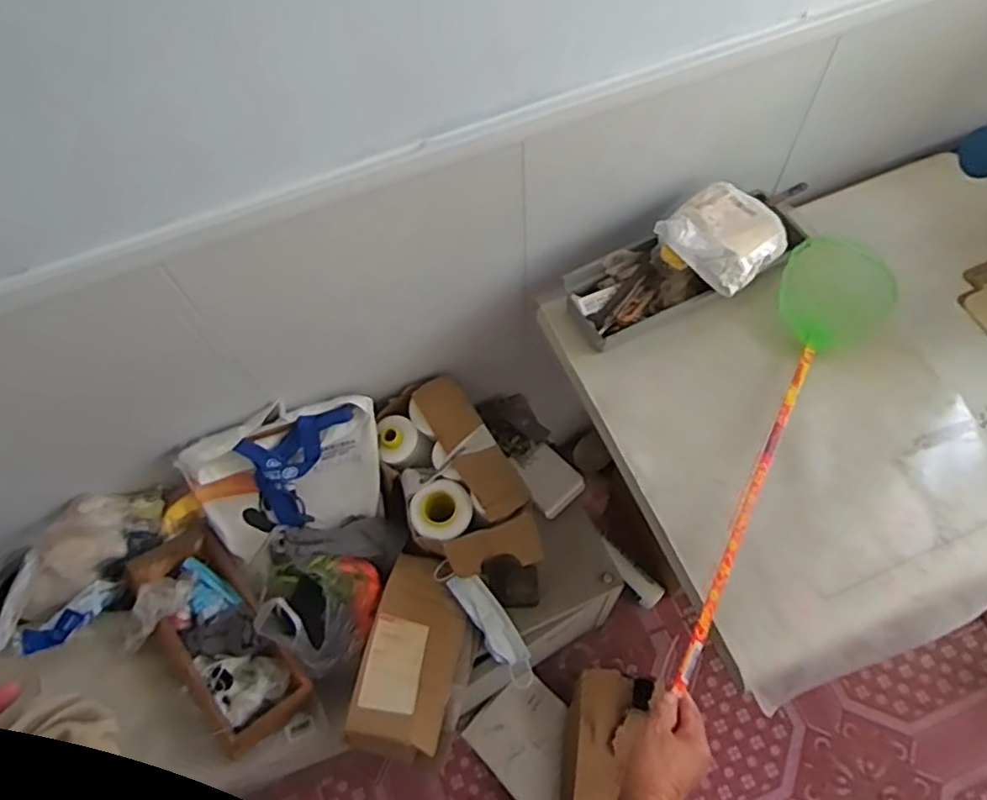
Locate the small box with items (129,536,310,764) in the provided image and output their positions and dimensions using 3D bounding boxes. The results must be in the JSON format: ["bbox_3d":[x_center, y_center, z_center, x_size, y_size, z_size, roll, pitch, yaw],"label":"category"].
[{"bbox_3d":[-0.409,0.338,0.960,0.161,0.078,0.318,-41,68,-16],"label":"small box with items"}]

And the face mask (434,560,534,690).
[{"bbox_3d":[-0.007,0.338,1.020,0.052,0.021,0.225,-37,94,-14],"label":"face mask"}]

